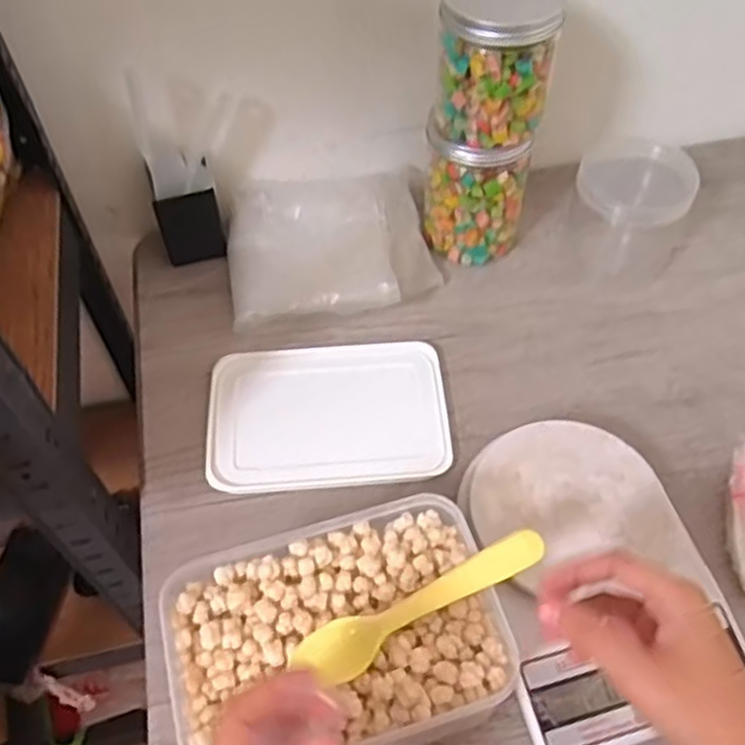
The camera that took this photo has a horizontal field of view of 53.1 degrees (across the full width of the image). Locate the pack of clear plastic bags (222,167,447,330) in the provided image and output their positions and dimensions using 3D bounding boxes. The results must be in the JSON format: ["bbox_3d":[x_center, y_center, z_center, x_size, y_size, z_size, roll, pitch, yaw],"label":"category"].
[{"bbox_3d":[-0.036,-0.109,0.664,0.184,0.056,0.156,-10,55,-6],"label":"pack of clear plastic bags"}]

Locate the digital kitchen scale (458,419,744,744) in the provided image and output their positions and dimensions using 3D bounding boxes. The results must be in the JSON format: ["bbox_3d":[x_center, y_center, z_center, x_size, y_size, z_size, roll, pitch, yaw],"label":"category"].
[{"bbox_3d":[0.144,0.132,0.497,0.147,0.043,0.202,-16,55,-9],"label":"digital kitchen scale"}]

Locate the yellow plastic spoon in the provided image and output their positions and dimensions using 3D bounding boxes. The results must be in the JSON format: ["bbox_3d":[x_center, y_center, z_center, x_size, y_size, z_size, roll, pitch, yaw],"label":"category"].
[{"bbox_3d":[0.029,0.129,0.412,0.149,0.015,0.027,-24,57,-15],"label":"yellow plastic spoon"}]

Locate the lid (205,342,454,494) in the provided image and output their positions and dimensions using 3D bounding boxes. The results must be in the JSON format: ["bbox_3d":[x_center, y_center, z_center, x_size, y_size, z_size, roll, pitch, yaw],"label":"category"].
[{"bbox_3d":[-0.034,0.032,0.593,0.186,0.013,0.125,-4,54,-1],"label":"lid"}]

